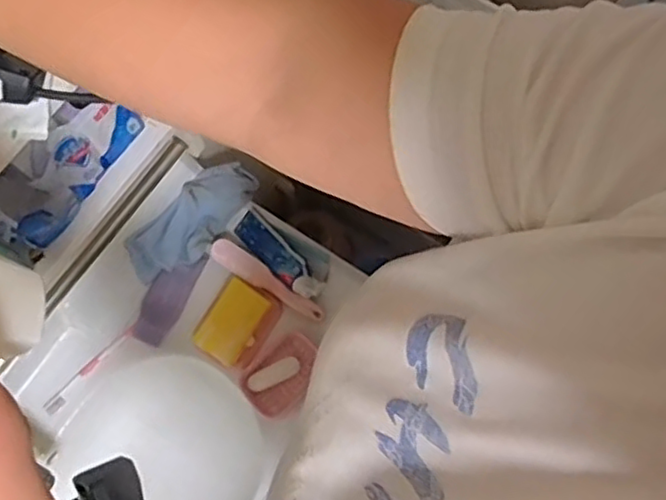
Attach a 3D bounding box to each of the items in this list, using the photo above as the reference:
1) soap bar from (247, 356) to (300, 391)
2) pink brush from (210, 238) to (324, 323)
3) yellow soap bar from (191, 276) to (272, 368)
[{"bbox_3d":[-0.086,0.180,0.965,0.078,0.010,0.029,-27,74,-7],"label":"soap bar"},{"bbox_3d":[-0.098,0.046,0.992,0.192,0.034,0.037,32,76,11],"label":"pink brush"},{"bbox_3d":[-0.150,0.106,0.985,0.075,0.023,0.113,33,76,11],"label":"yellow soap bar"}]

